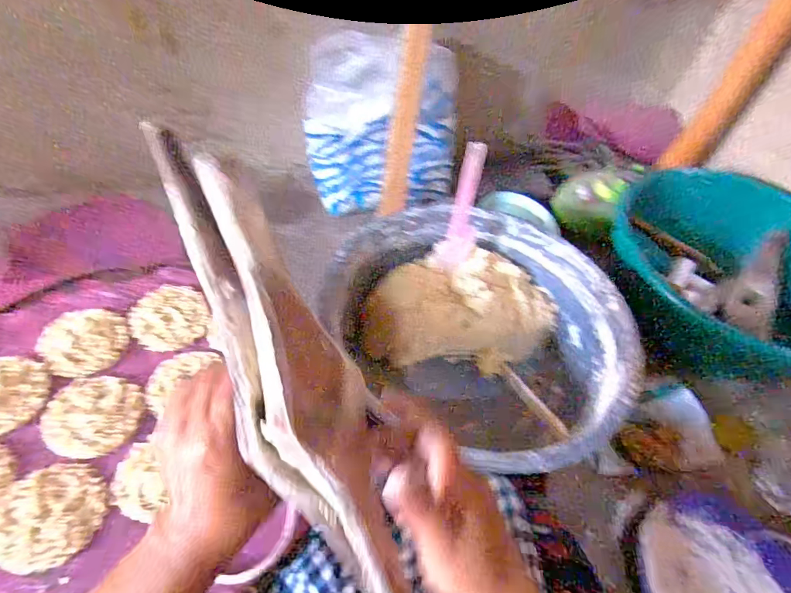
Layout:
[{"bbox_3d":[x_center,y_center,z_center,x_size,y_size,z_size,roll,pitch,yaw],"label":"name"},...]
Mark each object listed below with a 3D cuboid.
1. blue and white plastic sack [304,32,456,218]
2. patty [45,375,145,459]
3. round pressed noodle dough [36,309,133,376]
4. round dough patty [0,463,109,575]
[{"bbox_3d":[-0.019,-0.310,0.832,0.289,0.291,0.121,-4,51,-10],"label":"blue and white plastic sack"},{"bbox_3d":[-0.278,0.108,0.408,0.084,0.011,0.074,23,52,13],"label":"patty"},{"bbox_3d":[-0.318,0.042,0.451,0.081,0.012,0.074,3,50,-4],"label":"round pressed noodle dough"},{"bbox_3d":[-0.277,0.175,0.355,0.075,0.017,0.076,3,50,-4],"label":"round dough patty"}]

